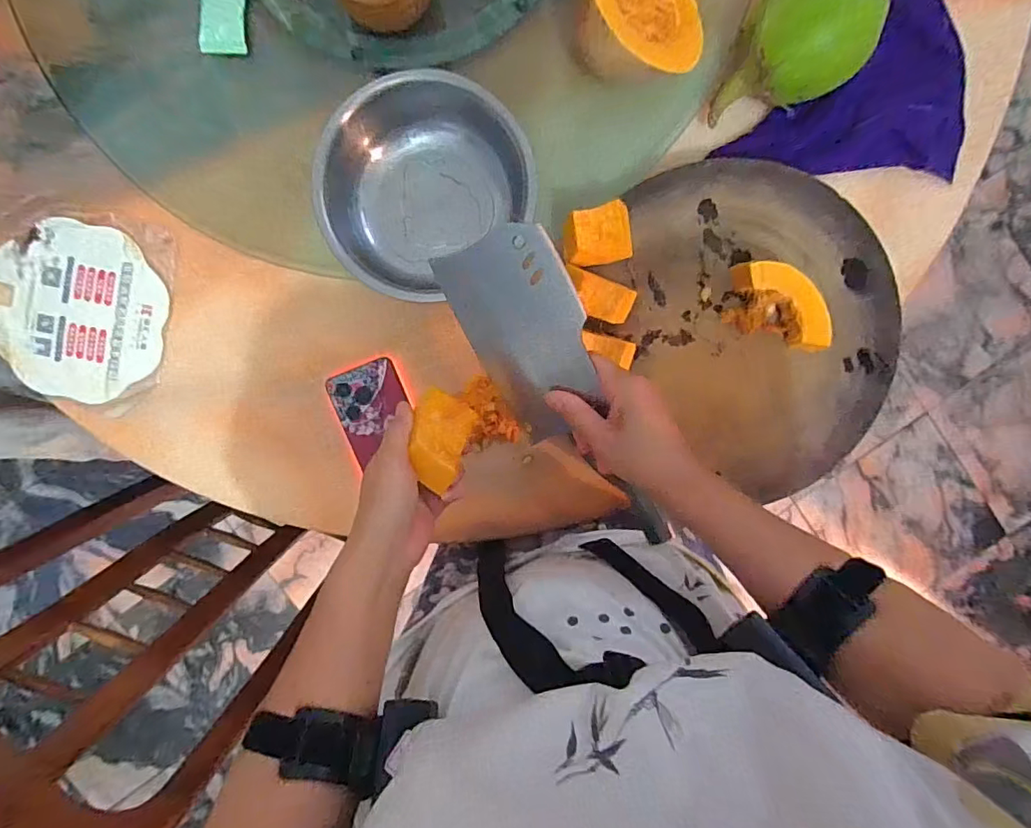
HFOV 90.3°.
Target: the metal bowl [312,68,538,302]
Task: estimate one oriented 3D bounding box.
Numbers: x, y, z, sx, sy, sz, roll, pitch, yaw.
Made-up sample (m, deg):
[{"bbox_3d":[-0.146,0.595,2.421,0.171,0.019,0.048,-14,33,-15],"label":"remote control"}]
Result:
[{"bbox_3d":[-0.090,-0.218,0.502,0.193,0.084,0.168,-39,95,3],"label":"metal bowl"}]

